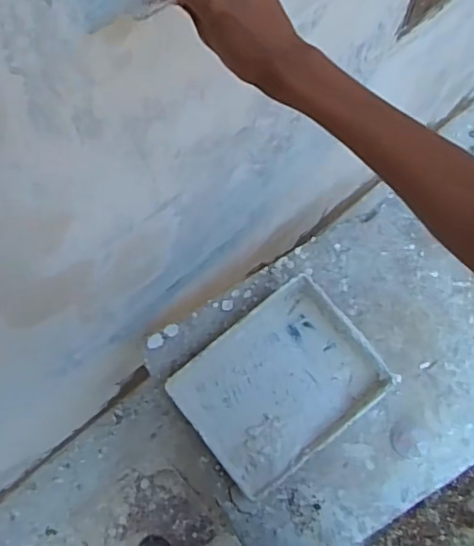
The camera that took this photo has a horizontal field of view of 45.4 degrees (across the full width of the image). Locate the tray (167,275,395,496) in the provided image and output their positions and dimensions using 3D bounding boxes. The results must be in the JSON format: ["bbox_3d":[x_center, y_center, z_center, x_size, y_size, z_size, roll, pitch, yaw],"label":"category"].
[{"bbox_3d":[0.083,0.221,1.114,0.357,0.077,0.290,-37,74,-11],"label":"tray"}]

